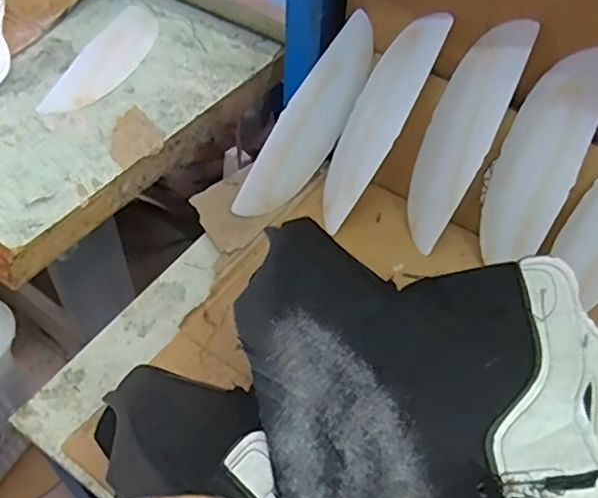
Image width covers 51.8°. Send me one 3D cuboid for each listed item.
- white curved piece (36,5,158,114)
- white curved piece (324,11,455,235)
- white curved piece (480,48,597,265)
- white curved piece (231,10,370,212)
[{"bbox_3d":[-0.216,-0.217,0.699,0.072,0.004,0.205,14,52,9],"label":"white curved piece"},{"bbox_3d":[0.072,-0.122,0.591,0.065,0.215,0.028,38,23,25],"label":"white curved piece"},{"bbox_3d":[0.206,-0.074,0.533,0.006,0.196,0.072,-10,38,-37],"label":"white curved piece"},{"bbox_3d":[0.013,-0.120,0.605,0.214,0.068,0.009,-56,38,10],"label":"white curved piece"}]

